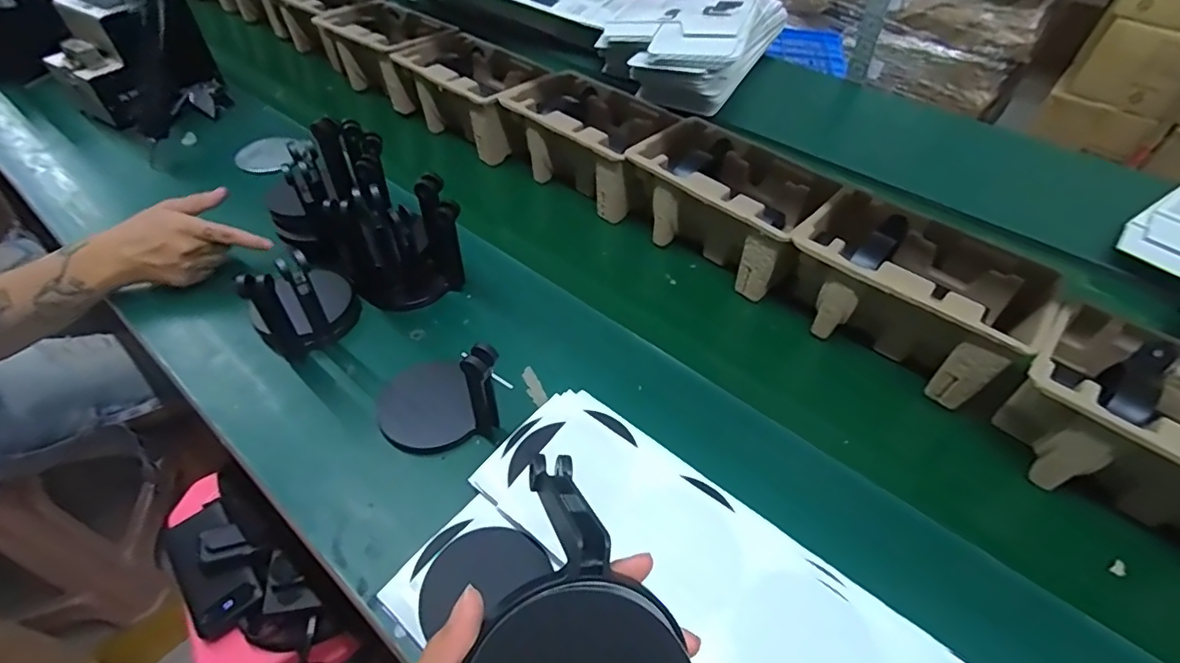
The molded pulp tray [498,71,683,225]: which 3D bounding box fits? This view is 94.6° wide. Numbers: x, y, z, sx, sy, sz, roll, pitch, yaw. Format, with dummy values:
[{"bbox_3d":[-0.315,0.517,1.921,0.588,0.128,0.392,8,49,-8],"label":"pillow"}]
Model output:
[{"bbox_3d":[0.000,-0.267,0.763,0.218,0.103,0.149,36,54,26],"label":"molded pulp tray"}]

